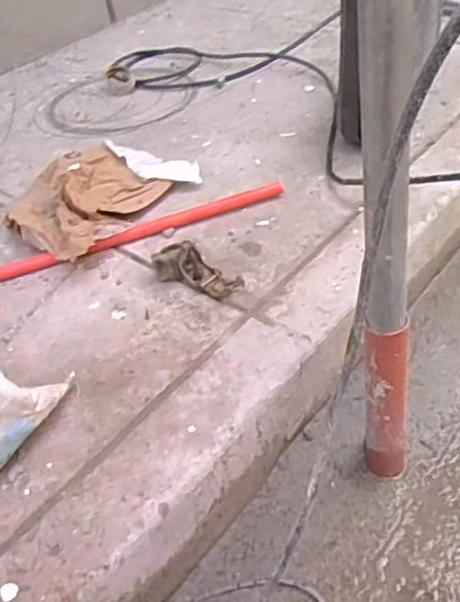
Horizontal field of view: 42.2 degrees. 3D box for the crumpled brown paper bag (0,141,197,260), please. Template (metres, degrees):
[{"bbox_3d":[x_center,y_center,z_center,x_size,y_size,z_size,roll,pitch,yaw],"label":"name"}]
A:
[{"bbox_3d":[-0.282,-0.225,1.208,0.289,0.072,0.365,18,48,28],"label":"crumpled brown paper bag"}]

